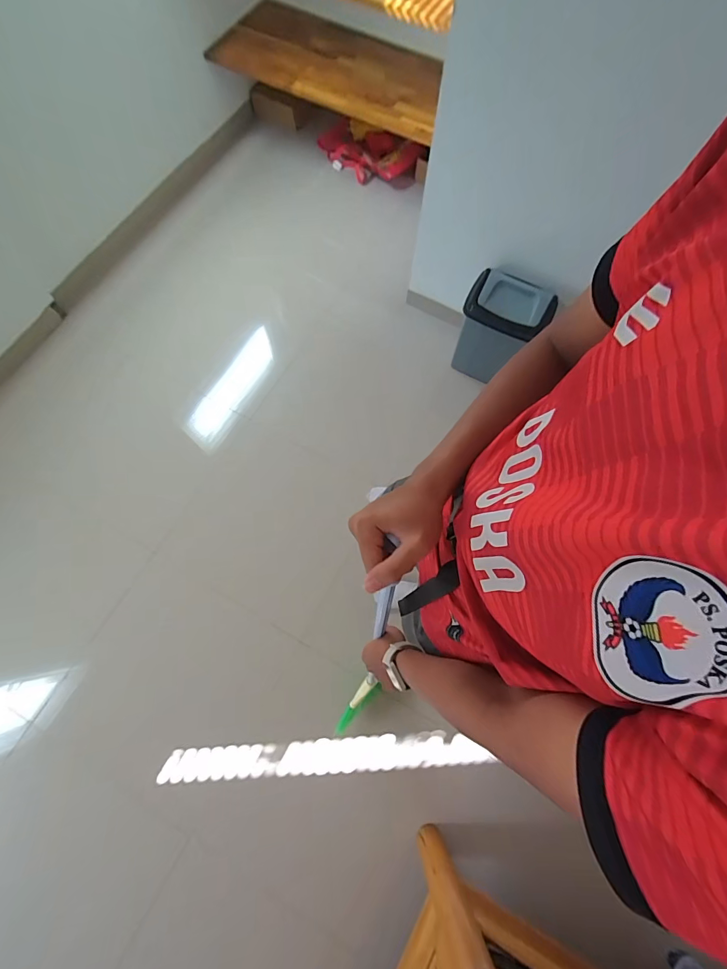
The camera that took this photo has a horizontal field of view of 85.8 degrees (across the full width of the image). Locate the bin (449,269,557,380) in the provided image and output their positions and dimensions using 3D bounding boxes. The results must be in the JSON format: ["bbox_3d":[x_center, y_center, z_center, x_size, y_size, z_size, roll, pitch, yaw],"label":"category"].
[{"bbox_3d":[0.470,-0.536,1.413,0.273,0.387,0.166,25,72,7],"label":"bin"}]

